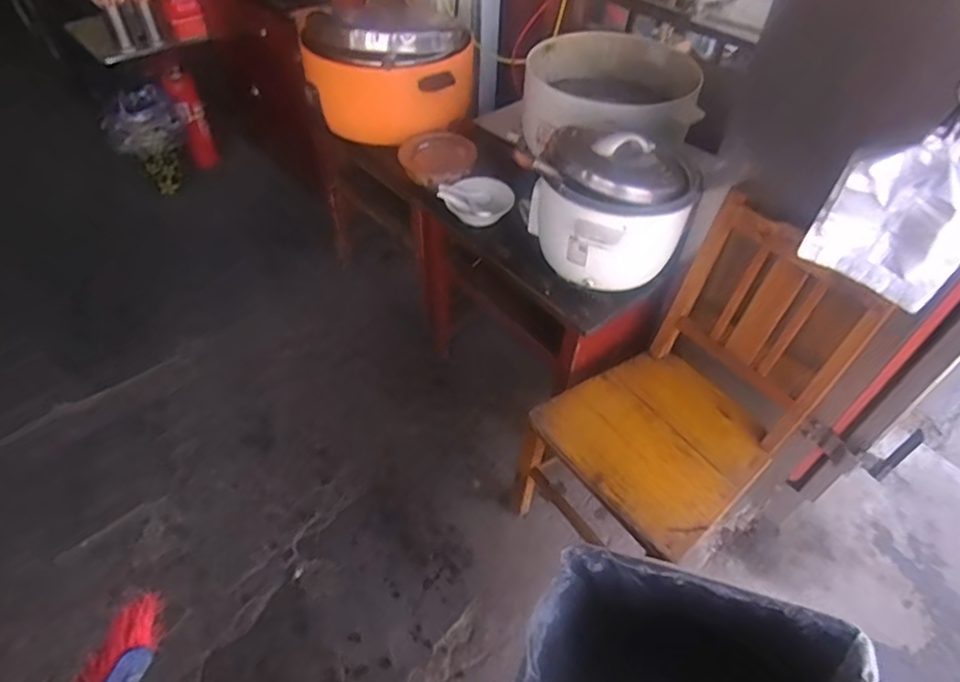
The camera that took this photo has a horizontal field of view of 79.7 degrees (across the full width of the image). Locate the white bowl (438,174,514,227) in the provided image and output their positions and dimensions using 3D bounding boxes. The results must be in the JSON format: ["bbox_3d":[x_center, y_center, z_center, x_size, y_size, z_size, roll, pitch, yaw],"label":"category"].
[{"bbox_3d":[-0.001,-0.352,1.423,0.161,0.046,0.161,1,46,-1],"label":"white bowl"}]

